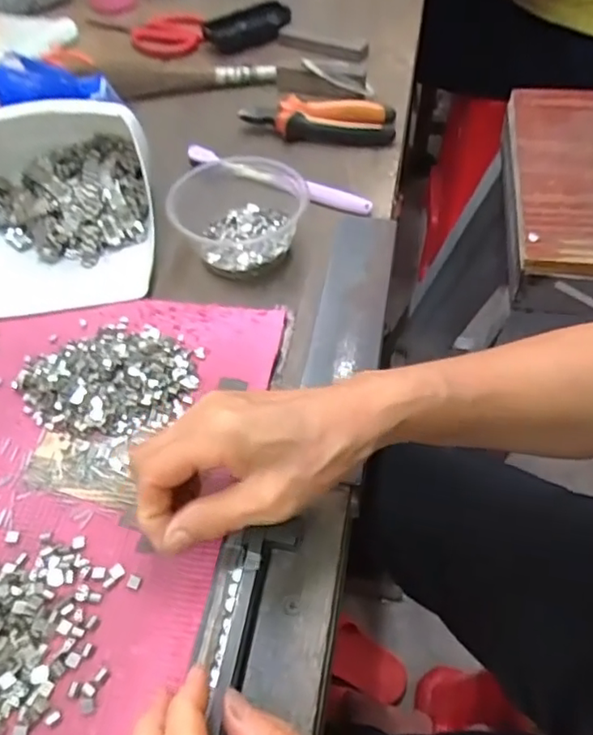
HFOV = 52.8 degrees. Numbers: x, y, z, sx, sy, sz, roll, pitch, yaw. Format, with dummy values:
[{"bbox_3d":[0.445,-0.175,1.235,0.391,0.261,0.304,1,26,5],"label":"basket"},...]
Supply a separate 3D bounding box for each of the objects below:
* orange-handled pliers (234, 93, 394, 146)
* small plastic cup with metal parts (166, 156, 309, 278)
[{"bbox_3d":[0.020,-0.247,0.591,0.150,0.022,0.058,4,53,6],"label":"orange-handled pliers"},{"bbox_3d":[-0.047,-0.131,0.484,0.109,0.045,0.111,-2,52,2],"label":"small plastic cup with metal parts"}]

